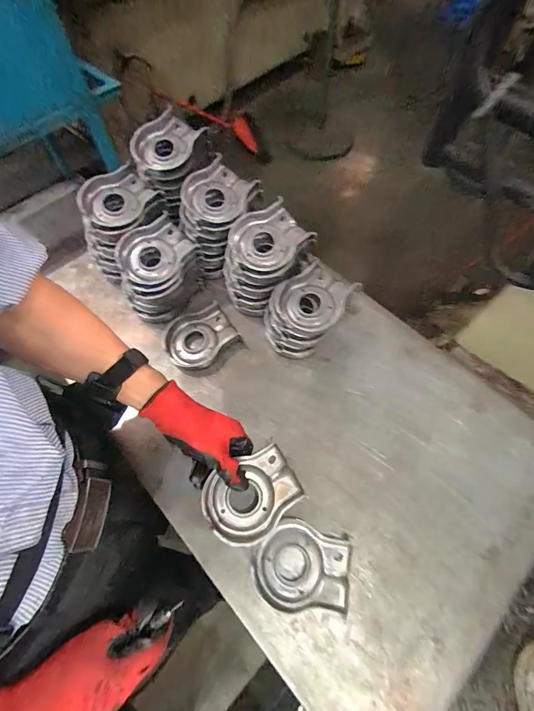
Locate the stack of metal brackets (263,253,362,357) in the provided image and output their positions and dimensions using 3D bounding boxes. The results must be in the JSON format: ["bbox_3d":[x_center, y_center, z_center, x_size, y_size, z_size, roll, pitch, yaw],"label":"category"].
[{"bbox_3d":[0.068,-0.075,0.567,0.114,0.092,0.146,30,66,14],"label":"stack of metal brackets"}]

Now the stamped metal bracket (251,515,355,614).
[{"bbox_3d":[0.045,0.273,0.429,0.120,0.020,0.097,16,64,7],"label":"stamped metal bracket"}]

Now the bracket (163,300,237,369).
[{"bbox_3d":[-0.120,-0.035,0.585,0.120,0.027,0.093,-29,67,-14],"label":"bracket"}]

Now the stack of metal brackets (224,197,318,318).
[{"bbox_3d":[-0.003,-0.159,0.582,0.121,0.132,0.141,31,67,15],"label":"stack of metal brackets"}]

